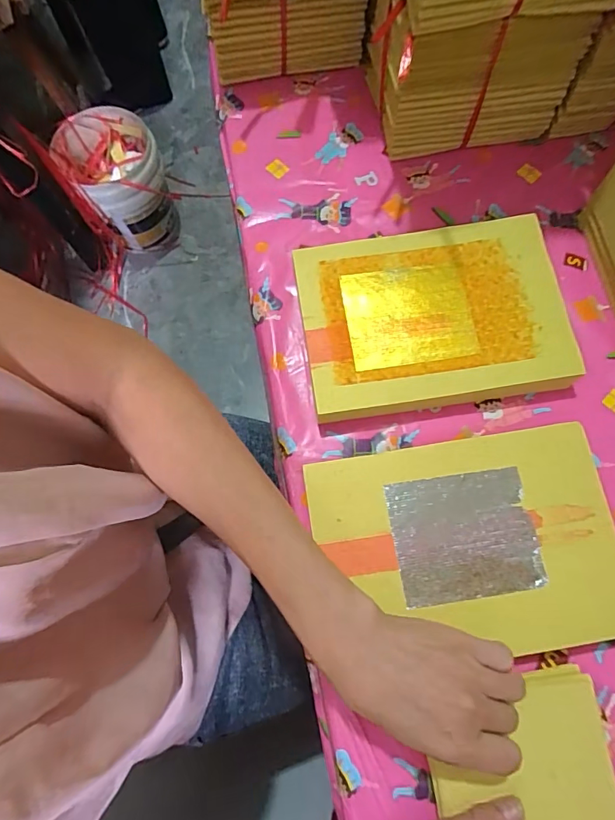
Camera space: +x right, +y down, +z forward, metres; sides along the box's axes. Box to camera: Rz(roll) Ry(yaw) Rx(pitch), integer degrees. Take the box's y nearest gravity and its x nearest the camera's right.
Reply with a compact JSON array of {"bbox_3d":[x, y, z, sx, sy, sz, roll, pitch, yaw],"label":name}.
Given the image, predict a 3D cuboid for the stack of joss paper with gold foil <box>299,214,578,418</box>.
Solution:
[{"bbox_3d":[0.109,-0.084,0.407,0.222,0.027,0.159,-9,74,-1],"label":"stack of joss paper with gold foil"}]

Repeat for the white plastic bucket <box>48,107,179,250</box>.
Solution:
[{"bbox_3d":[-0.489,-0.595,1.227,0.229,0.270,0.246,-27,76,-6],"label":"white plastic bucket"}]

